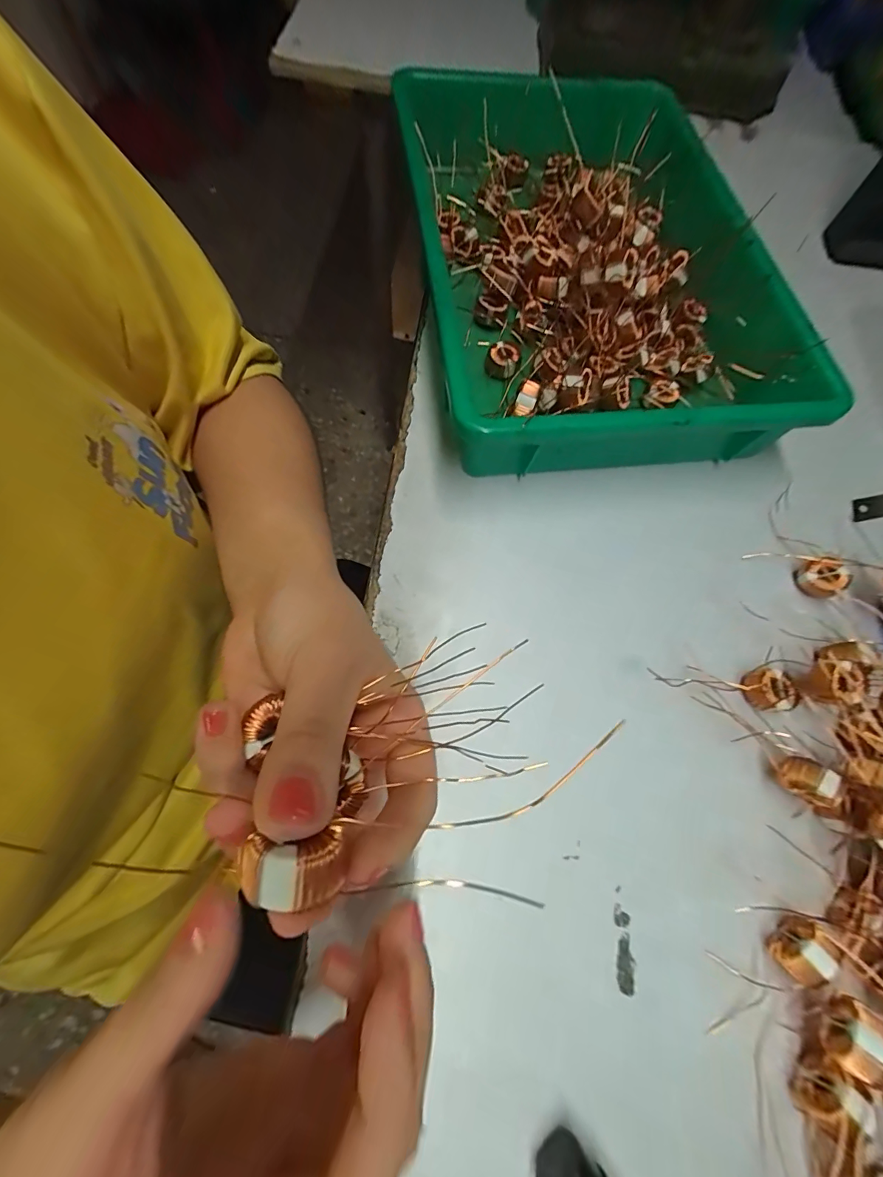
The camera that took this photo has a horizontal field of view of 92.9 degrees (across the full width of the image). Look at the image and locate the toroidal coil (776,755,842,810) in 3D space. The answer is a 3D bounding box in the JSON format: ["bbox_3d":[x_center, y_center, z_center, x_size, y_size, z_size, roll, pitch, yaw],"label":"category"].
[{"bbox_3d":[0.186,0.098,0.215,0.023,0.023,0.016,33,70,9],"label":"toroidal coil"}]

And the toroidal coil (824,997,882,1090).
[{"bbox_3d":[0.170,0.184,0.170,0.015,0.014,0.024,40,72,11],"label":"toroidal coil"}]

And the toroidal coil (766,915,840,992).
[{"bbox_3d":[0.165,0.166,0.192,0.014,0.020,0.023,40,72,11],"label":"toroidal coil"}]

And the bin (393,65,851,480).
[{"bbox_3d":[0.102,-0.256,0.327,0.235,0.078,0.376,-6,69,-6],"label":"bin"}]

